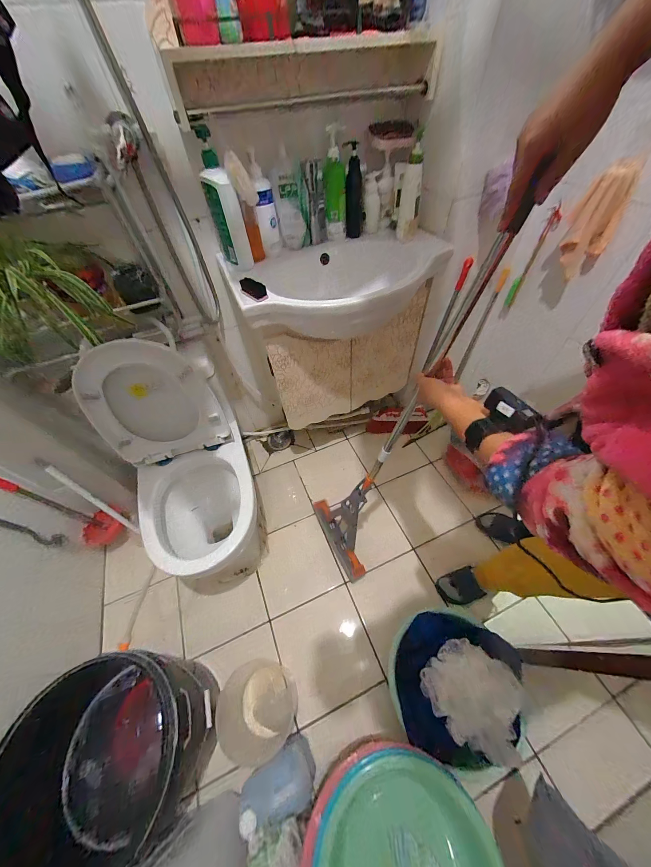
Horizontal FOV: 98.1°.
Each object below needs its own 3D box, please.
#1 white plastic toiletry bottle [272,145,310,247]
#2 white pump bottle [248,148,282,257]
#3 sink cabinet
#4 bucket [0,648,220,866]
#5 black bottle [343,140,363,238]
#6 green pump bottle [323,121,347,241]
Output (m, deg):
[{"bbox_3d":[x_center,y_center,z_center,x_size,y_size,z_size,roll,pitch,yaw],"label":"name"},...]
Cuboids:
[{"bbox_3d":[-0.104,-0.659,0.807,0.094,0.209,0.063,-21,48,-11],"label":"white plastic toiletry bottle"},{"bbox_3d":[-0.160,-0.601,0.761,0.055,0.199,0.050,-12,54,-5],"label":"white pump bottle"},{"bbox_3d":[0.063,-0.310,0.966,0.568,0.509,0.351,-23,56,-12],"label":"sink cabinet"},{"bbox_3d":[-0.537,0.805,0.723,0.400,0.319,0.354,7,55,9],"label":"bucket"},{"bbox_3d":[0.085,-0.698,0.824,0.057,0.212,0.051,9,55,10],"label":"black bottle"},{"bbox_3d":[0.025,-0.693,0.792,0.066,0.233,0.056,0,54,4],"label":"green pump bottle"}]

